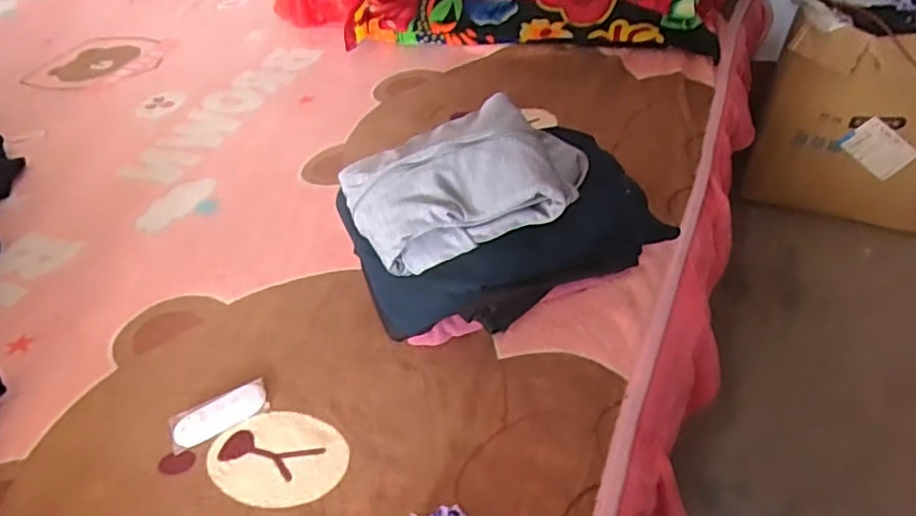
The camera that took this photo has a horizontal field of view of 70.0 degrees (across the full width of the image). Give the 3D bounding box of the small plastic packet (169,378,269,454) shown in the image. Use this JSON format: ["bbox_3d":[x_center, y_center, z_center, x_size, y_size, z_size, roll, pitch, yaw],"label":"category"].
[{"bbox_3d":[-0.249,0.162,0.684,0.099,0.007,0.046,-24,44,-17],"label":"small plastic packet"}]

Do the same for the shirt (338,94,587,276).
[{"bbox_3d":[0.012,-0.093,0.694,0.259,0.072,0.209,-17,43,-10],"label":"shirt"}]

